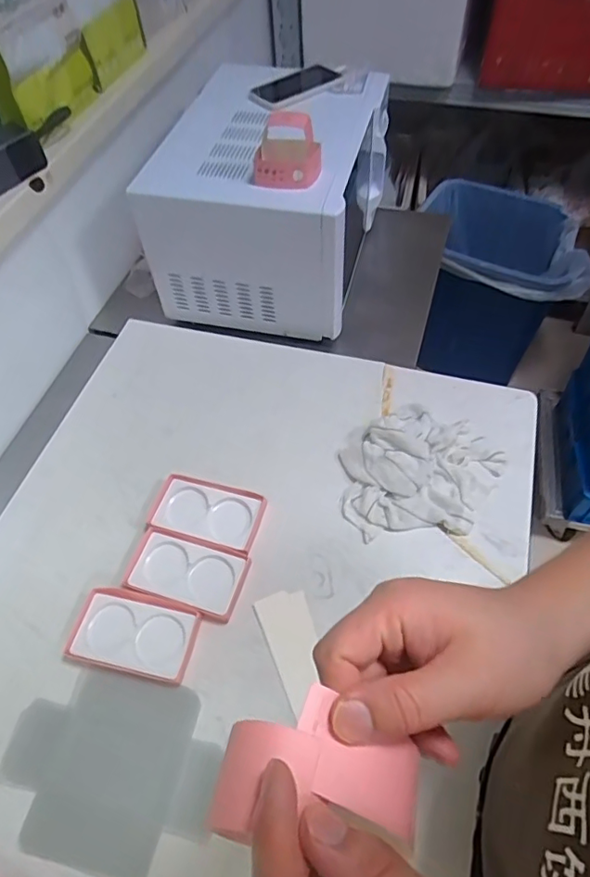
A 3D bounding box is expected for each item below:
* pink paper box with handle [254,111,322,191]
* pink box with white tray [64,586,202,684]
[{"bbox_3d":[-0.012,-0.390,0.715,0.089,0.090,0.051,-1,56,2],"label":"pink paper box with handle"},{"bbox_3d":[-0.194,0.236,0.645,0.146,0.016,0.088,12,57,8],"label":"pink box with white tray"}]

